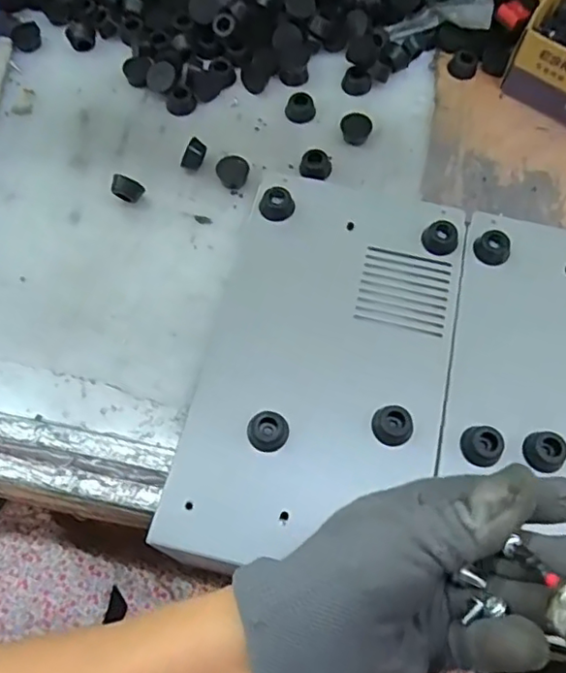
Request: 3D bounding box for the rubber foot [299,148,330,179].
[{"bbox_3d":[0.025,-0.133,0.460,0.024,0.016,0.018,5,67,2],"label":"rubber foot"}]

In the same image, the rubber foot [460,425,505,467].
[{"bbox_3d":[0.120,0.066,0.356,0.023,0.013,0.022,-1,67,-1],"label":"rubber foot"}]

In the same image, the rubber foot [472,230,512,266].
[{"bbox_3d":[0.148,-0.062,0.417,0.024,0.012,0.023,0,67,0],"label":"rubber foot"}]

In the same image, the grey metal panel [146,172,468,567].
[{"bbox_3d":[0.030,0.012,0.389,0.153,0.026,0.270,12,67,5],"label":"grey metal panel"}]

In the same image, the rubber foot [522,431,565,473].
[{"bbox_3d":[0.157,0.069,0.357,0.024,0.017,0.020,18,68,7],"label":"rubber foot"}]

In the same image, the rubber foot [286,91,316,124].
[{"bbox_3d":[0.015,-0.186,0.482,0.024,0.015,0.018,0,67,0],"label":"rubber foot"}]

